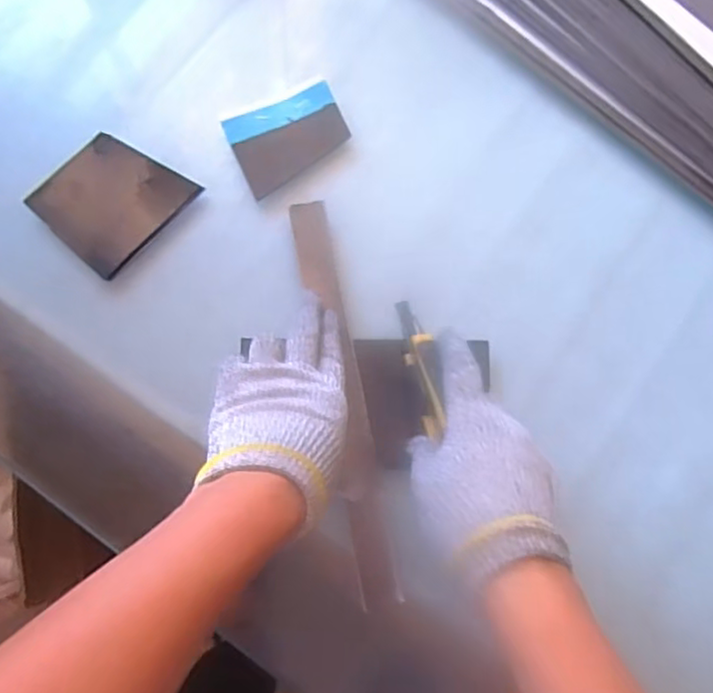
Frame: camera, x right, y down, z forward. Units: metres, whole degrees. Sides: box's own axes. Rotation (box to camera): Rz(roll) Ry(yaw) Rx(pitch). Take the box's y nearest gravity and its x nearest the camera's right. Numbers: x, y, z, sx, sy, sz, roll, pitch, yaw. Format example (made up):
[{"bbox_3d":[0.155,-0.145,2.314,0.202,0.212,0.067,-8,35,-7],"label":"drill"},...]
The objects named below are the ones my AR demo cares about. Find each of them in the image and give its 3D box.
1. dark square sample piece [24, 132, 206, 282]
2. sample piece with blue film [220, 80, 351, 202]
[{"bbox_3d":[-0.190,-0.114,0.494,0.096,0.011,0.096,40,79,8],"label":"dark square sample piece"},{"bbox_3d":[-0.052,-0.164,0.505,0.088,0.011,0.065,-27,78,-7],"label":"sample piece with blue film"}]

